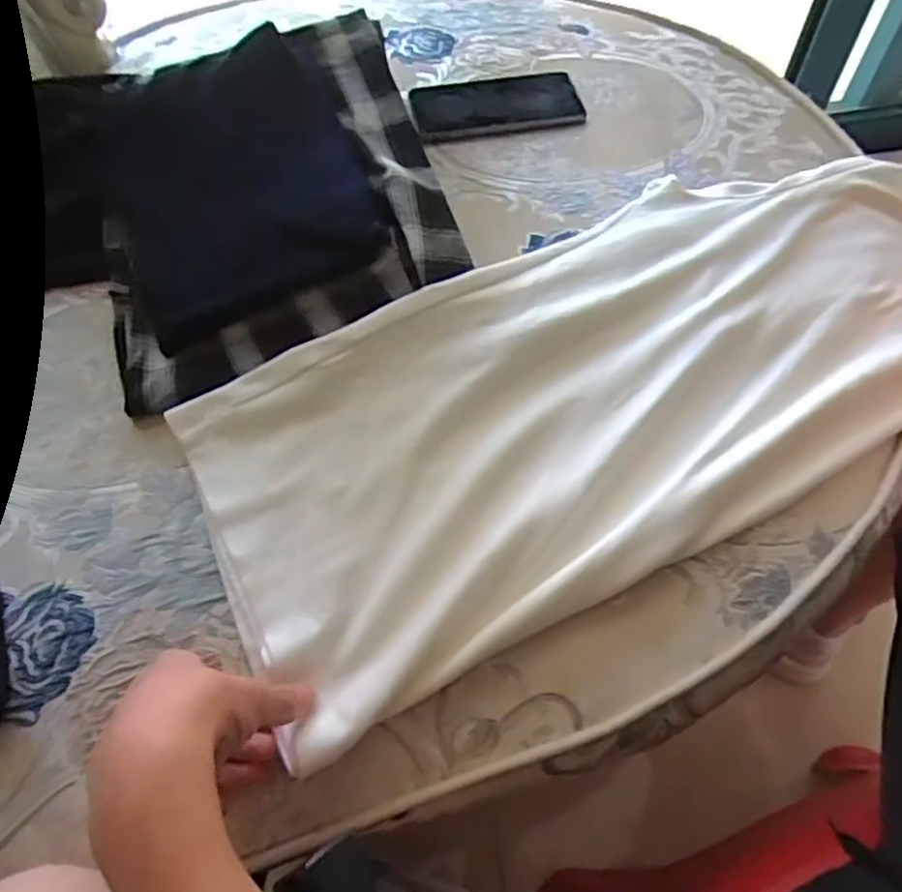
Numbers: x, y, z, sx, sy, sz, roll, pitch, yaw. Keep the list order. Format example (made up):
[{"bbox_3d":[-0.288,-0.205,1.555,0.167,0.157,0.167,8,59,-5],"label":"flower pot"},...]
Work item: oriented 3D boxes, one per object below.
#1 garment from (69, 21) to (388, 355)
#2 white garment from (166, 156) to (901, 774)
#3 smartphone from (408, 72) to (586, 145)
[{"bbox_3d":[-0.169,-0.205,0.521,0.192,0.029,0.241,-30,75,2],"label":"garment"},{"bbox_3d":[0.133,-0.056,0.475,0.611,0.056,0.240,-27,61,-15],"label":"white garment"},{"bbox_3d":[0.043,-0.319,0.637,0.157,0.012,0.084,-11,58,-6],"label":"smartphone"}]

